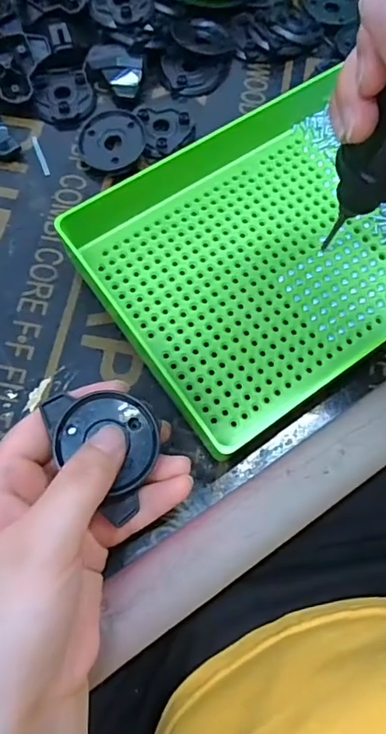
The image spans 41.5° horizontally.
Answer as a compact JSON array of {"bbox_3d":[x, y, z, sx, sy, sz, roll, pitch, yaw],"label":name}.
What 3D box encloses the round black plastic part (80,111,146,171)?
[{"bbox_3d":[-0.050,-0.142,0.318,0.040,0.009,0.040,0,70,-1],"label":"round black plastic part"}]

